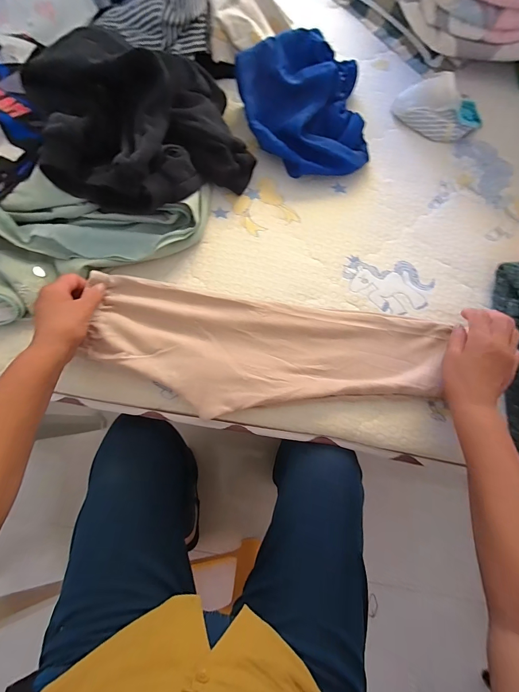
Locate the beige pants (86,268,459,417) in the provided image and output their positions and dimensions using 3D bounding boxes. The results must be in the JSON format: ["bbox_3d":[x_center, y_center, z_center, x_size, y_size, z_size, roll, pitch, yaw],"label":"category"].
[{"bbox_3d":[0.014,0.008,0.438,0.467,0.020,0.165,6,71,-2],"label":"beige pants"}]

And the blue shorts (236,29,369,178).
[{"bbox_3d":[0.084,-0.409,0.545,0.223,0.108,0.231,-7,72,-4],"label":"blue shorts"}]

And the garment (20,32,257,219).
[{"bbox_3d":[-0.172,-0.330,0.489,0.306,0.144,0.254,-25,74,-9],"label":"garment"}]

